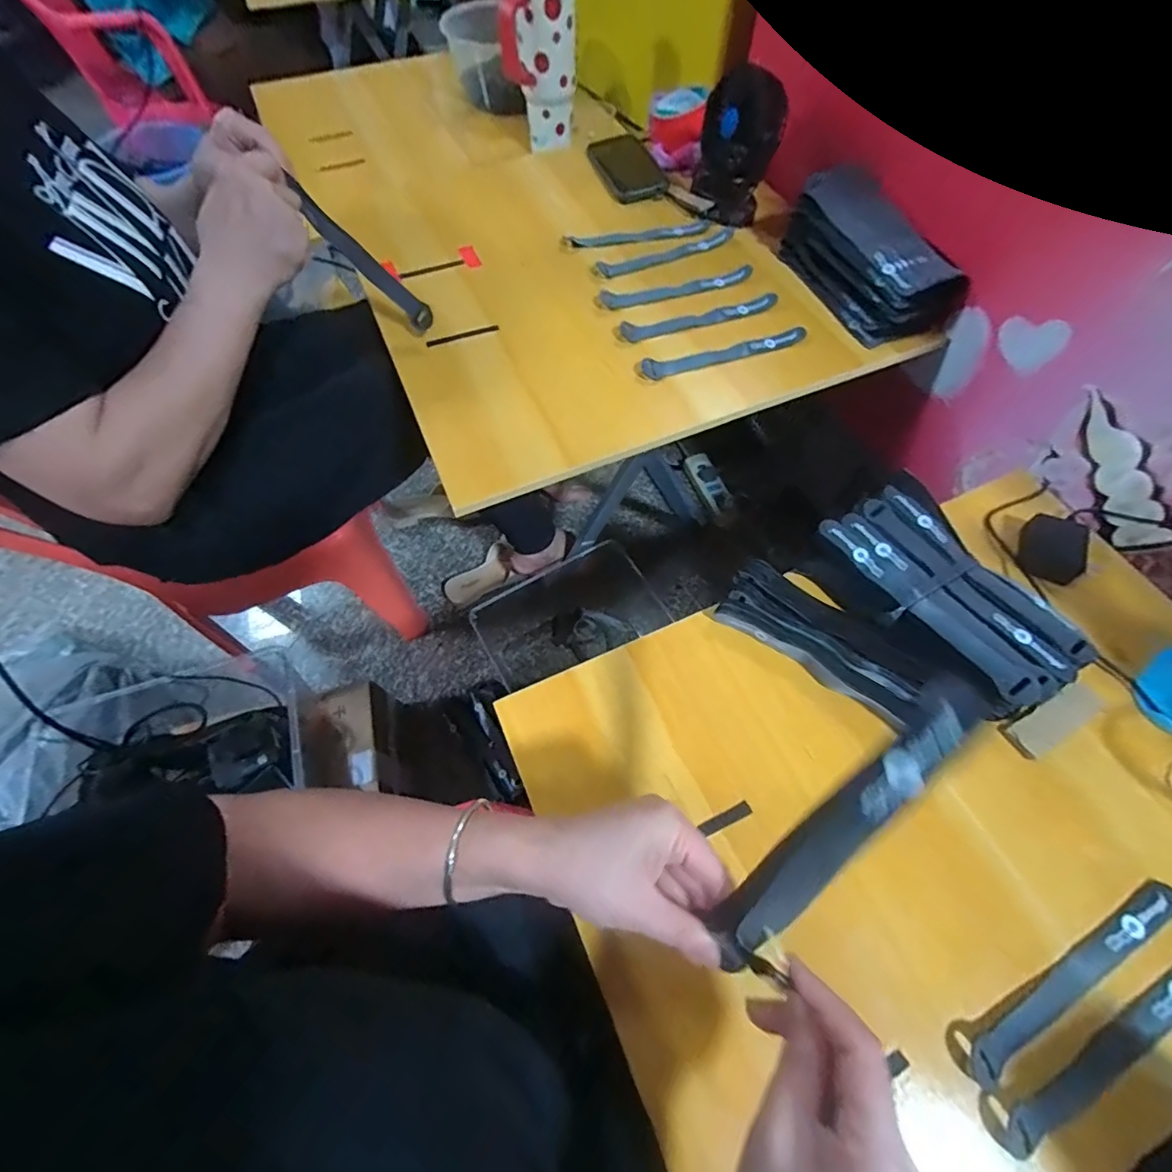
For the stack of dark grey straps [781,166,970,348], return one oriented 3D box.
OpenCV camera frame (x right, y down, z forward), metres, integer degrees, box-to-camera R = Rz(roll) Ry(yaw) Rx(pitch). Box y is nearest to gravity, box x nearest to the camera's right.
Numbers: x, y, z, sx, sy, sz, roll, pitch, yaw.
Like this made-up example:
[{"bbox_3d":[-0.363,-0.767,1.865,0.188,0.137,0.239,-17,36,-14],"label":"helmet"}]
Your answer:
[{"bbox_3d":[0.350,-0.413,0.622,0.122,0.067,0.224,-22,64,-10],"label":"stack of dark grey straps"}]

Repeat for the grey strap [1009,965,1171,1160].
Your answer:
[{"bbox_3d":[0.332,0.283,0.311,0.189,0.009,0.021,-25,65,-11],"label":"grey strap"}]

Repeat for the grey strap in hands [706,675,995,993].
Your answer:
[{"bbox_3d":[0.114,0.115,0.232,0.026,0.179,0.028,34,24,17],"label":"grey strap in hands"}]

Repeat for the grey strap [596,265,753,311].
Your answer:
[{"bbox_3d":[0.115,-0.377,0.641,0.209,0.008,0.035,-15,63,-7],"label":"grey strap"}]

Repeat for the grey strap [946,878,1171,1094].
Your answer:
[{"bbox_3d":[0.319,0.253,0.331,0.199,0.015,0.027,-24,65,-11],"label":"grey strap"}]

